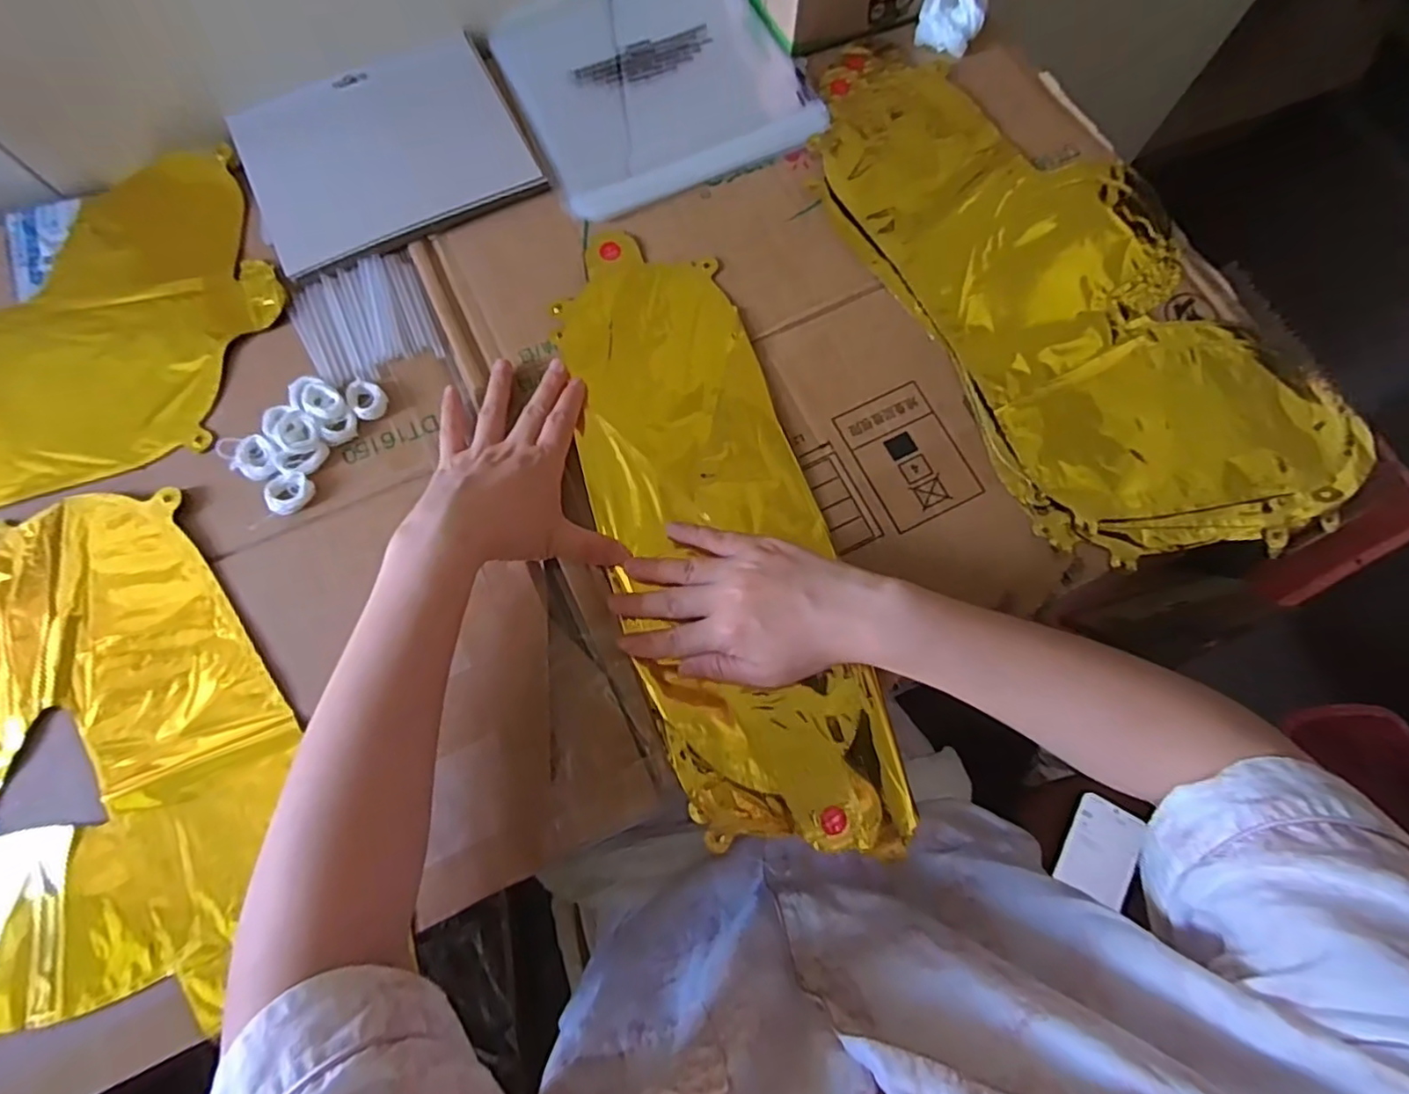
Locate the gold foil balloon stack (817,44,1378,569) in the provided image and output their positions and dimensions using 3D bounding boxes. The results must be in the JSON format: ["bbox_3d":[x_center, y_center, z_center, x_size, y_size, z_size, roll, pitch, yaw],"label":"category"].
[{"bbox_3d":[0.249,-0.194,0.463,0.227,0.014,0.455,-26,76,-8],"label":"gold foil balloon stack"}]

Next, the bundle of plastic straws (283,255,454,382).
[{"bbox_3d":[-0.236,-0.159,0.449,0.086,0.004,0.093,-28,76,-9],"label":"bundle of plastic straws"}]

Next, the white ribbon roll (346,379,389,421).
[{"bbox_3d":[-0.221,-0.097,0.418,0.028,0.006,0.023,41,77,10],"label":"white ribbon roll"}]

